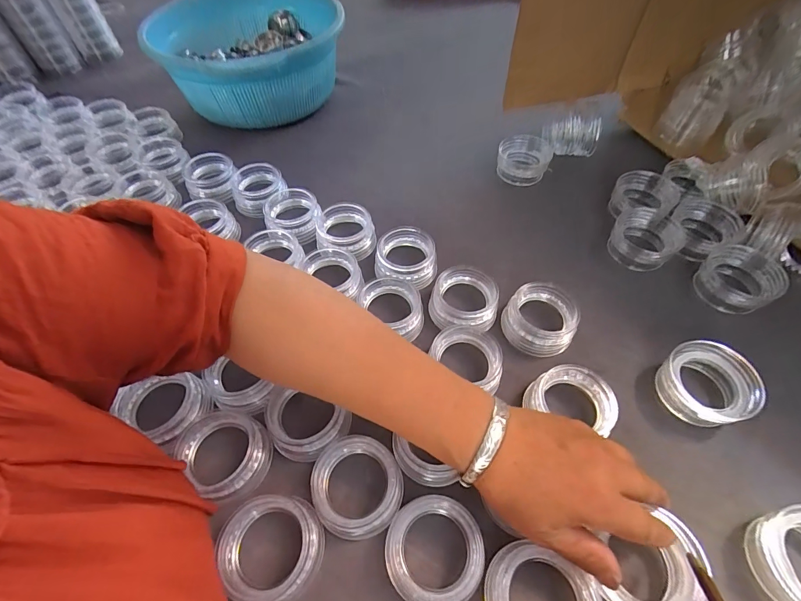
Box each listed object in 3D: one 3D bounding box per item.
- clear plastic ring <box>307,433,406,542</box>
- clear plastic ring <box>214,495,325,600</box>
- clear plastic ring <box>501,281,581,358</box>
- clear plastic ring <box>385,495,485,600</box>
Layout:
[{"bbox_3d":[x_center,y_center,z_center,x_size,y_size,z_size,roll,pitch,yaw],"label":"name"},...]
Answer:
[{"bbox_3d":[-0.032,0.138,0.283,0.066,0.009,0.069,-2,77,-1],"label":"clear plastic ring"},{"bbox_3d":[-0.088,0.172,0.260,0.067,0.023,0.066,0,55,0],"label":"clear plastic ring"},{"bbox_3d":[0.135,0.014,0.364,0.063,0.033,0.065,0,55,0],"label":"clear plastic ring"},{"bbox_3d":[0.023,0.172,0.259,0.065,0.024,0.066,0,55,0],"label":"clear plastic ring"}]

